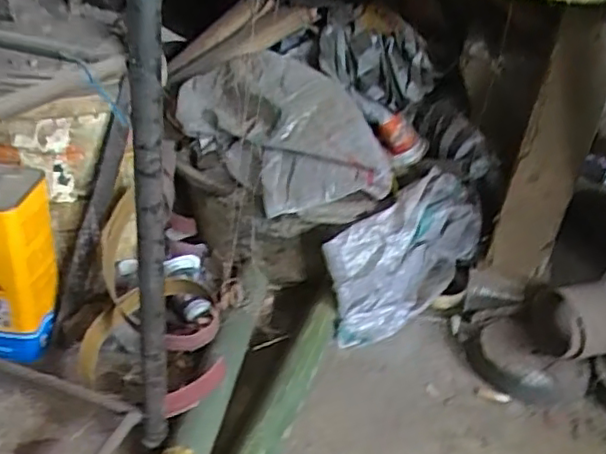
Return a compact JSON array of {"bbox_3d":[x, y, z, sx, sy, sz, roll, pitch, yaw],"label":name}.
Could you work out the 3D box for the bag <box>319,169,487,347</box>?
[{"bbox_3d":[0.159,0.042,0.965,0.276,0.193,0.074,-21,40,-37],"label":"bag"}]

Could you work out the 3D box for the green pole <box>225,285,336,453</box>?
[{"bbox_3d":[-0.030,0.218,0.778,0.058,0.054,0.448,13,32,13],"label":"green pole"}]

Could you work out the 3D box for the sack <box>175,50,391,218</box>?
[{"bbox_3d":[-0.032,-0.144,0.927,0.192,0.139,0.320,-14,36,-29],"label":"sack"}]

